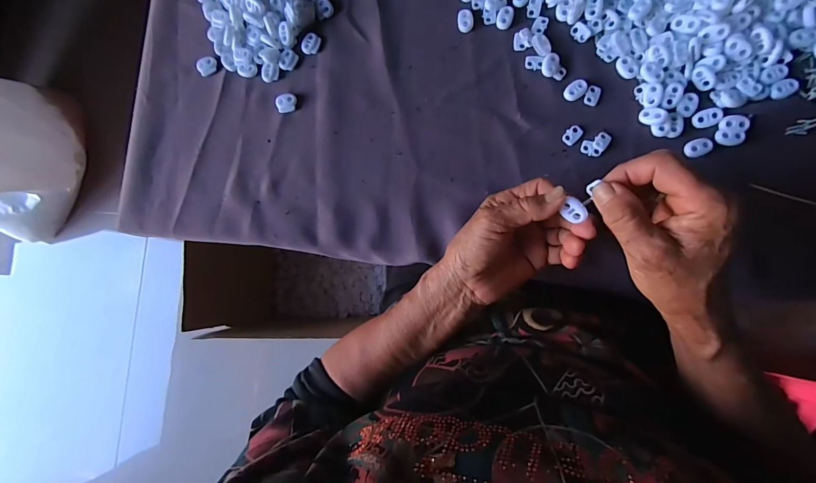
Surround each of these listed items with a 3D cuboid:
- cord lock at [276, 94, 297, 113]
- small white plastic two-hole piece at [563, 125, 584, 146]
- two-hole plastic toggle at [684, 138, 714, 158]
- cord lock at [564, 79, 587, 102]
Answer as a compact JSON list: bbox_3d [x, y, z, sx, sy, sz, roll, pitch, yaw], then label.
[{"bbox_3d":[-0.128,-0.146,0.390,0.022,0.008,0.018,-6,83,7],"label":"cord lock"},{"bbox_3d":[0.154,-0.100,0.346,0.019,0.004,0.013,-45,80,1],"label":"small white plastic two-hole piece"},{"bbox_3d":[0.258,-0.084,0.327,0.023,0.004,0.016,-23,81,5],"label":"two-hole plastic toggle"},{"bbox_3d":[0.158,-0.142,0.348,0.022,0.004,0.015,-37,80,3],"label":"cord lock"}]

